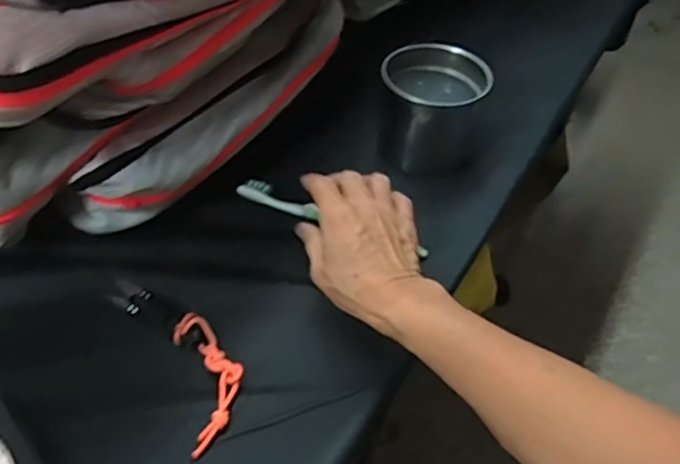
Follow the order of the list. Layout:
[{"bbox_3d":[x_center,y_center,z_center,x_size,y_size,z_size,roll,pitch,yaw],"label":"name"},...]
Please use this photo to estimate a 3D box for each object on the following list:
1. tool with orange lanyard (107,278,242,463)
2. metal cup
[{"bbox_3d":[-0.121,0.085,0.444,0.052,0.017,0.157,-27,55,-25],"label":"tool with orange lanyard"},{"bbox_3d":[0.092,-0.122,0.593,0.098,0.093,0.098,2,48,-3],"label":"metal cup"}]

